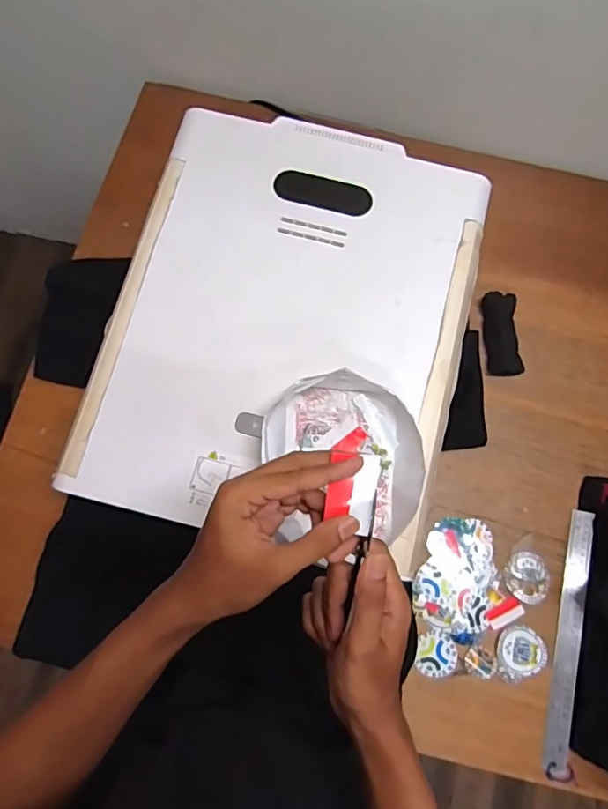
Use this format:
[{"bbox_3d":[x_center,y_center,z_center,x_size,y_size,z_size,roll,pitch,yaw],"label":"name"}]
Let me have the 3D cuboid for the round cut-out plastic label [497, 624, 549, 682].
[{"bbox_3d":[0.285,0.325,0.674,0.063,0.005,0.066,1,77,-3],"label":"round cut-out plastic label"}]

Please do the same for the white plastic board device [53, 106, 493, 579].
[{"bbox_3d":[-0.013,-0.104,0.599,0.402,0.034,0.500,14,75,2],"label":"white plastic board device"}]

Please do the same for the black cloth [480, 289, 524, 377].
[{"bbox_3d":[0.294,-0.104,0.766,0.051,0.021,0.123,-1,77,-4],"label":"black cloth"}]

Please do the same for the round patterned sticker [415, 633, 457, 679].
[{"bbox_3d":[0.174,0.331,0.676,0.053,0.005,0.052,1,77,-3],"label":"round patterned sticker"}]

